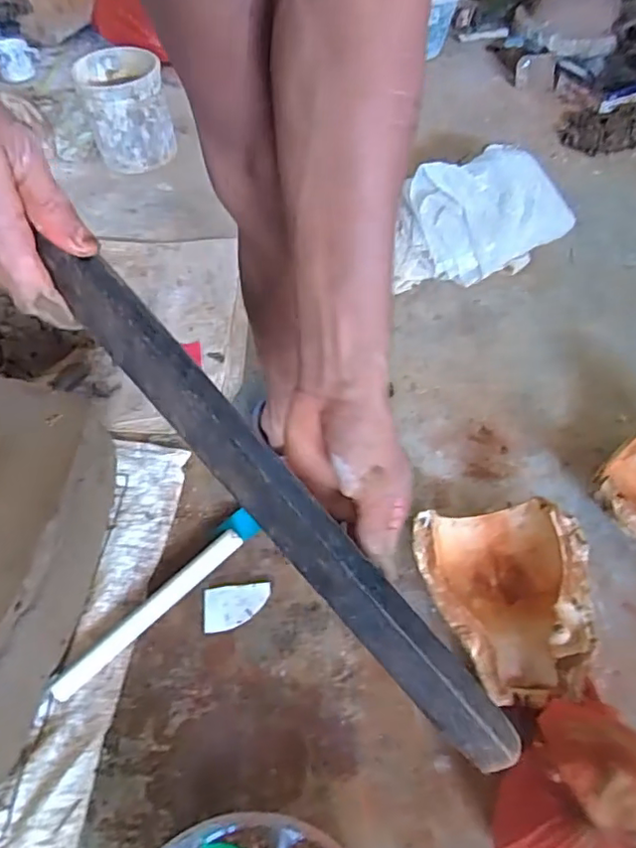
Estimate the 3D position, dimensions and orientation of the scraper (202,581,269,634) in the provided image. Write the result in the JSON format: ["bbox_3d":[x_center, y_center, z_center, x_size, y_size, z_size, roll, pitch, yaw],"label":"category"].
[{"bbox_3d":[-0.101,0.225,0.719,0.082,0.004,0.052,-8,56,-6],"label":"scraper"}]

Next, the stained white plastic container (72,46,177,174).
[{"bbox_3d":[-0.415,-0.668,1.237,0.169,0.179,0.183,-20,57,-13],"label":"stained white plastic container"}]

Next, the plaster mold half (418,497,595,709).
[{"bbox_3d":[0.216,0.202,0.680,0.187,0.088,0.223,-8,55,-4],"label":"plaster mold half"}]

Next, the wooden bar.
[{"bbox_3d":[-0.021,0.045,0.339,0.033,0.021,0.378,-41,89,-25],"label":"wooden bar"}]

